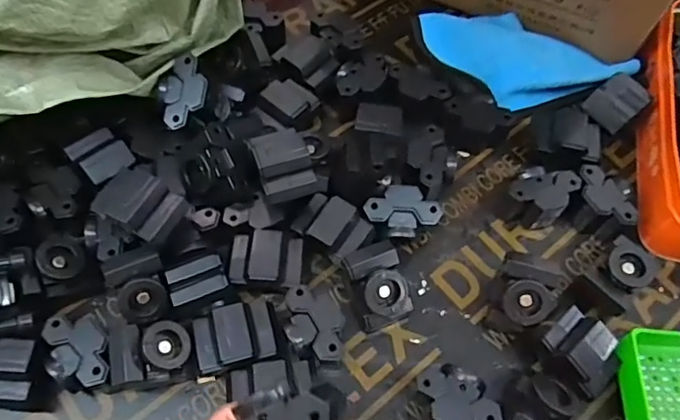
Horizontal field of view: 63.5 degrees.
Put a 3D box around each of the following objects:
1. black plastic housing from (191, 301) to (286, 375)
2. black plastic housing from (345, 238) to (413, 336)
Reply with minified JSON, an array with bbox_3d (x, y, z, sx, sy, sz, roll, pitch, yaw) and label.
[{"bbox_3d":[-0.070,0.084,0.371,0.057,0.021,0.038,-14,65,-9],"label":"black plastic housing"},{"bbox_3d":[0.027,0.057,0.400,0.039,0.045,0.055,-16,65,-10],"label":"black plastic housing"}]

